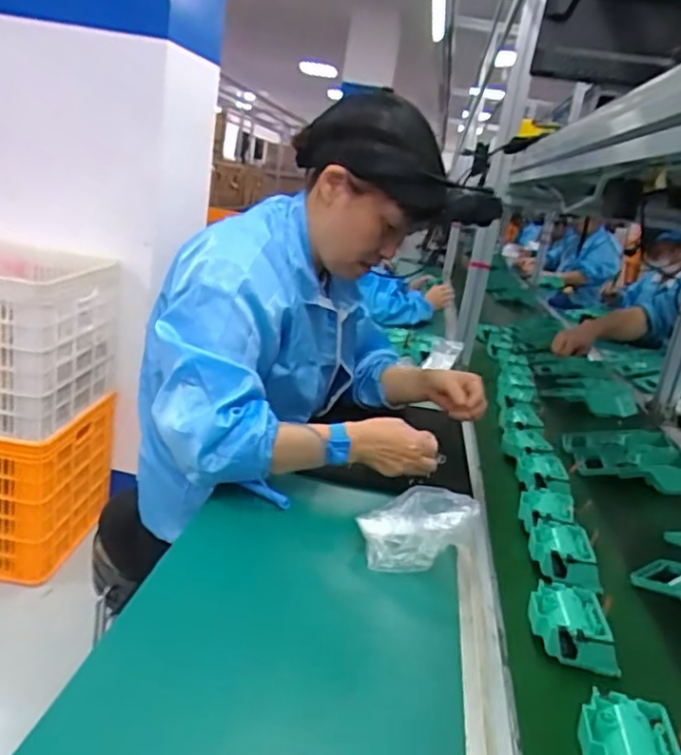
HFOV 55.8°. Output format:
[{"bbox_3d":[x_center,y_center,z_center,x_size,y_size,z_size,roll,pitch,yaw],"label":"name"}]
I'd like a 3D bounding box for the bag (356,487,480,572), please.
[{"bbox_3d":[0.082,0.159,0.716,0.117,0.067,0.109,6,11,-2],"label":"bag"}]

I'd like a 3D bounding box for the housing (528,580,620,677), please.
[{"bbox_3d":[0.215,0.234,0.610,0.069,0.039,0.082,7,11,3],"label":"housing"}]

